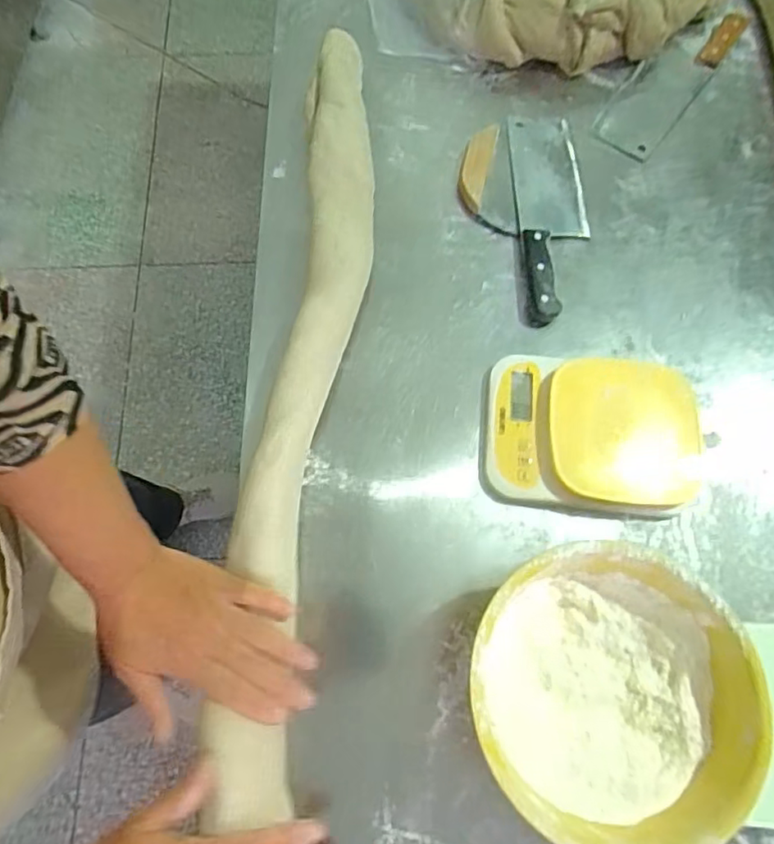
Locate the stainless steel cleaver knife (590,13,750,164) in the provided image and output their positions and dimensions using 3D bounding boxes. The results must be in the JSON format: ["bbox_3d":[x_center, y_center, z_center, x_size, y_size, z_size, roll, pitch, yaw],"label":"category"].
[{"bbox_3d":[0.361,-0.441,0.718,0.081,0.014,0.282,36,74,11],"label":"stainless steel cleaver knife"}]

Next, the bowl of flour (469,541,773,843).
[{"bbox_3d":[0.164,0.205,0.441,0.202,0.094,0.195,0,70,-1],"label":"bowl of flour"}]

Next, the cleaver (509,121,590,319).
[{"bbox_3d":[0.190,-0.243,0.641,0.082,0.023,0.273,-1,70,-1],"label":"cleaver"}]

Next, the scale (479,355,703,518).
[{"bbox_3d":[0.194,0.011,0.542,0.197,0.031,0.148,7,70,2],"label":"scale"}]

